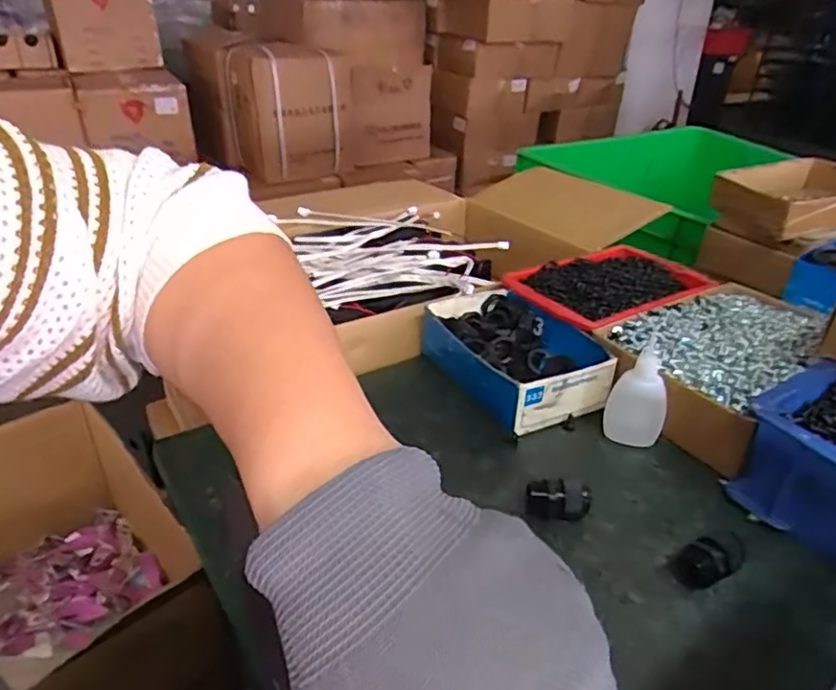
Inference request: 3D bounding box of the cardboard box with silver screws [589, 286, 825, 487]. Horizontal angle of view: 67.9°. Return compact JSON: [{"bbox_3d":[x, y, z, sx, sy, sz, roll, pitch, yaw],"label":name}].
[{"bbox_3d":[0.263,0.015,0.560,0.245,0.065,0.150,-25,39,-38],"label":"cardboard box with silver screws"}]

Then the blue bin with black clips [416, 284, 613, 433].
[{"bbox_3d":[0.085,0.011,0.573,0.125,0.053,0.168,-14,34,-25],"label":"blue bin with black clips"}]

